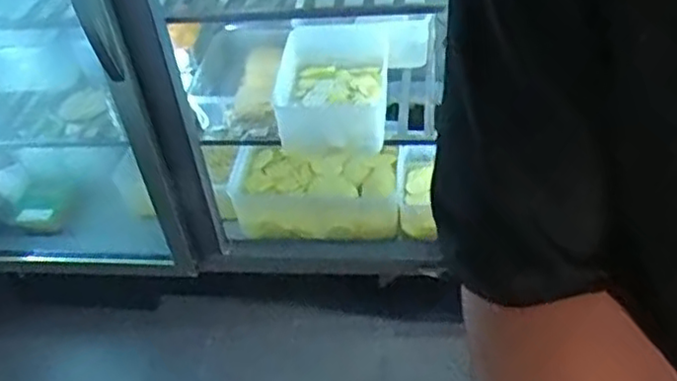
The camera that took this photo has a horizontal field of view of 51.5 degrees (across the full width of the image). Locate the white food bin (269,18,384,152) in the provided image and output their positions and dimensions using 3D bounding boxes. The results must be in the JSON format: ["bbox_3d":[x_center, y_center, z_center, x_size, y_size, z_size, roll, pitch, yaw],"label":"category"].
[{"bbox_3d":[-0.014,-0.215,1.489,0.217,0.111,0.363,0,43,6],"label":"white food bin"}]

